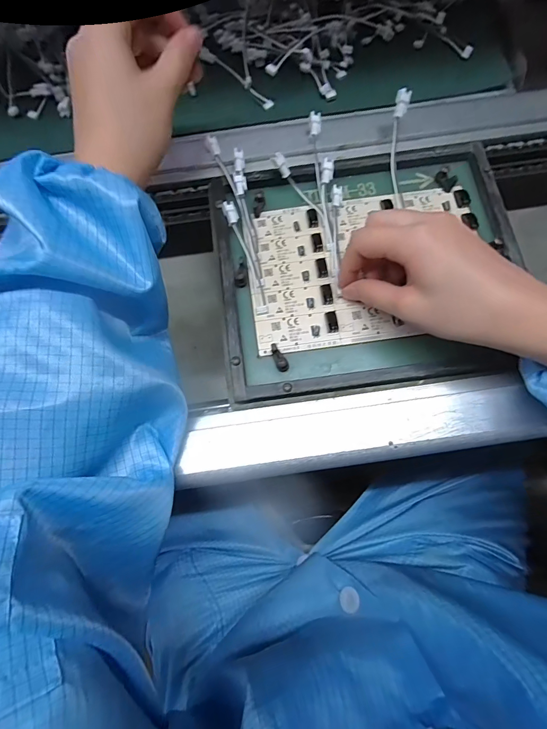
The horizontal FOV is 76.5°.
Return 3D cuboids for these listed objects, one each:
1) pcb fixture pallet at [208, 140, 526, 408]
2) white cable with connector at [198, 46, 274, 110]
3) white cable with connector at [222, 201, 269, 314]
[{"bbox_3d":[0.074,-0.080,0.281,0.234,0.015,0.196,-8,75,0],"label":"pcb fixture pallet"},{"bbox_3d":[-0.035,-0.279,0.339,0.011,0.007,0.095,-42,78,-9],"label":"white cable with connector"},{"bbox_3d":[-0.023,-0.089,0.286,0.011,0.012,0.098,-17,75,-3],"label":"white cable with connector"}]

